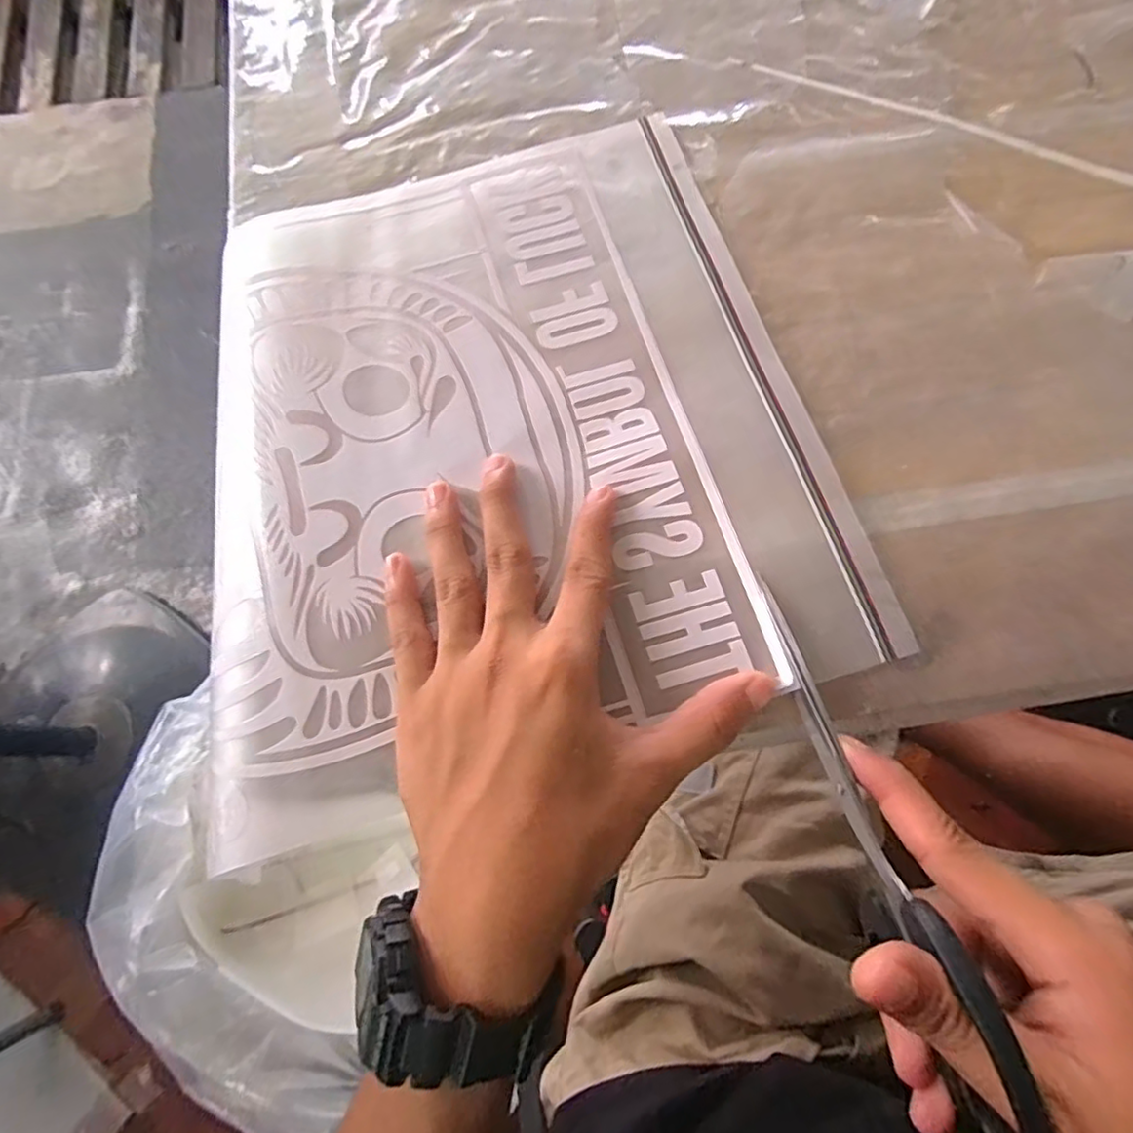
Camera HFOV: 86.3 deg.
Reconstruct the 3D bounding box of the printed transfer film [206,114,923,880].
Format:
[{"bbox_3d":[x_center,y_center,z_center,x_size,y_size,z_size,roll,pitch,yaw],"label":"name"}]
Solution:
[{"bbox_3d":[-0.036,-0.062,0.277,0.277,0.012,0.292,-17,75,-3],"label":"printed transfer film"}]

